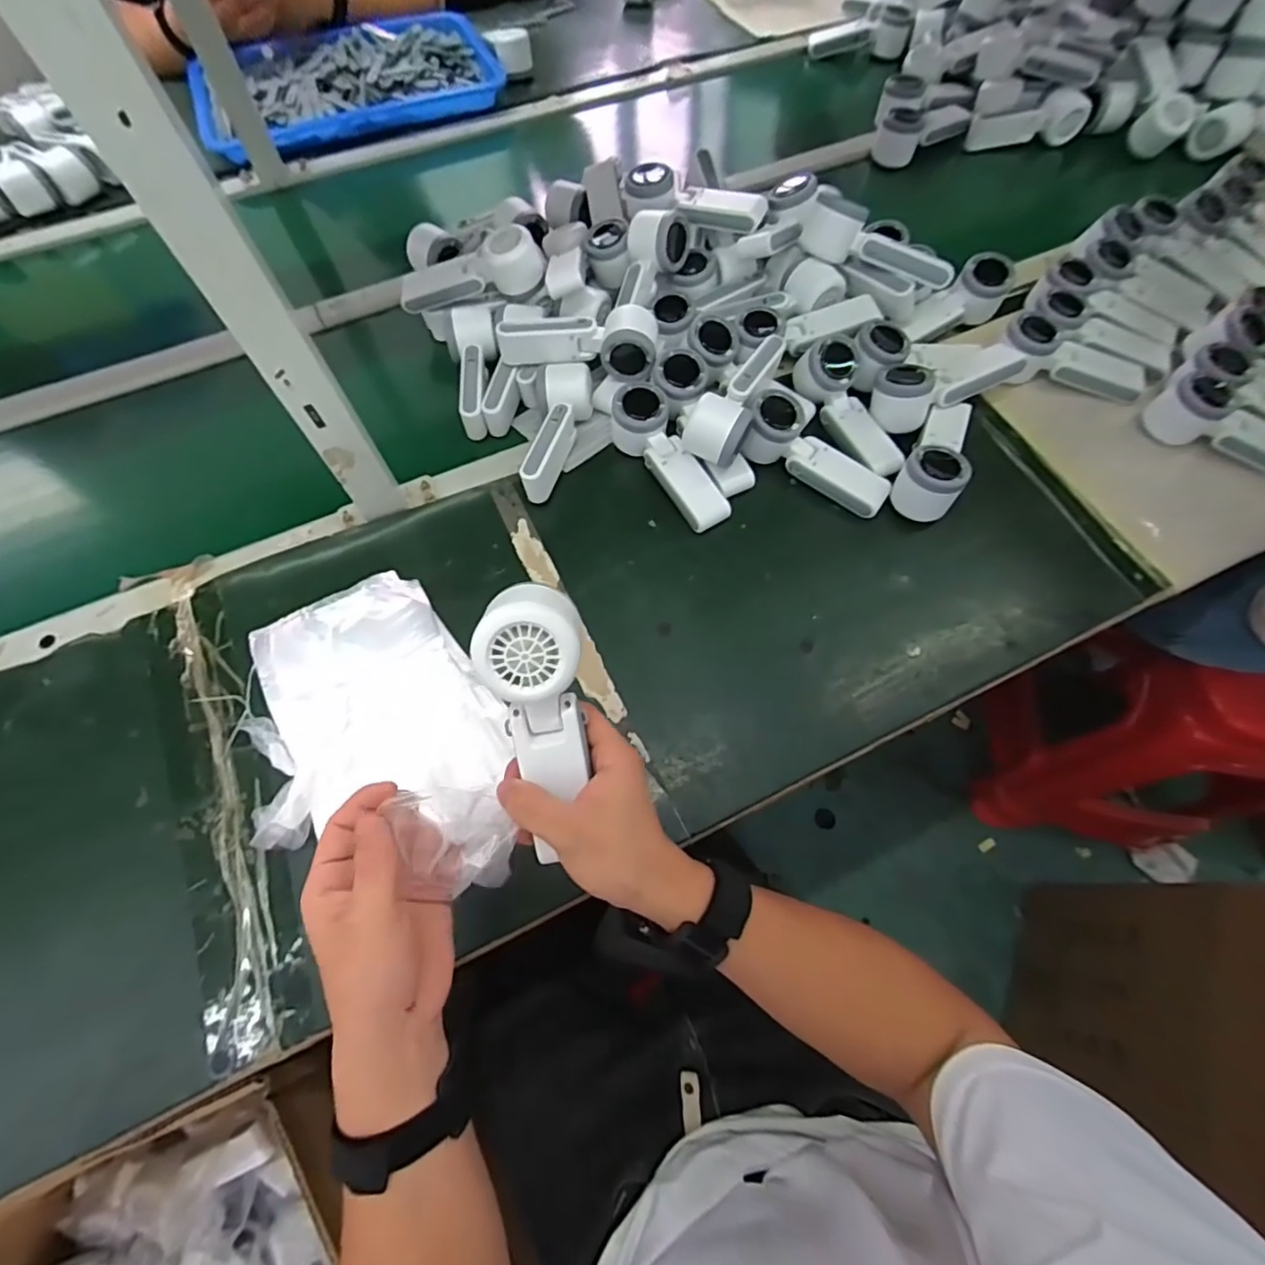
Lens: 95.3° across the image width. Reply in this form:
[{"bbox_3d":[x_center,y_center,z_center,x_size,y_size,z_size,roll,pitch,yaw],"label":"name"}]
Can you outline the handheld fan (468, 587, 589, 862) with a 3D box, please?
[{"bbox_3d":[-0.052,0.050,0.340,0.053,0.044,0.164,-7,111,-3],"label":"handheld fan"}]

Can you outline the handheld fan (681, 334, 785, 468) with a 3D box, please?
[{"bbox_3d":[0.105,-0.247,0.590,0.061,0.051,0.168,22,67,11],"label":"handheld fan"}]

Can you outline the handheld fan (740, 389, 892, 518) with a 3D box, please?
[{"bbox_3d":[0.186,-0.179,0.595,0.163,0.045,0.065,36,72,0],"label":"handheld fan"}]

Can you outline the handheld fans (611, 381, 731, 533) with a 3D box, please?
[{"bbox_3d":[0.037,-0.178,0.597,0.060,0.048,0.170,-33,83,-13],"label":"handheld fans"}]

